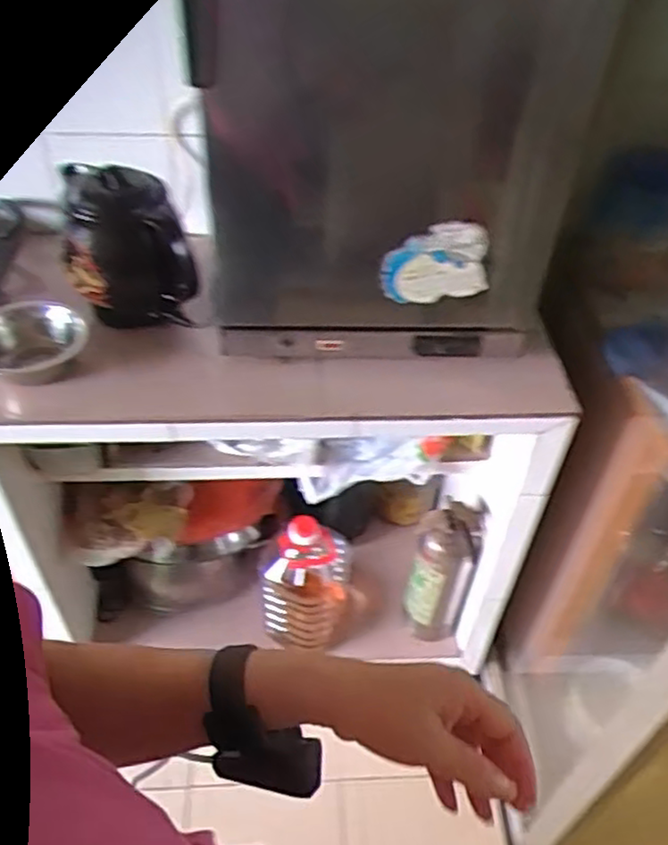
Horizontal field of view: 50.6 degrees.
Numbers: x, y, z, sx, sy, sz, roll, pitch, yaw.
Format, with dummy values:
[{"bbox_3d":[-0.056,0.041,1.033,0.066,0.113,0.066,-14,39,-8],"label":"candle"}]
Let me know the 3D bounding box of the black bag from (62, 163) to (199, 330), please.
[{"bbox_3d":[-0.279,-0.251,0.974,0.152,0.193,0.155,-8,45,-9],"label":"black bag"}]

